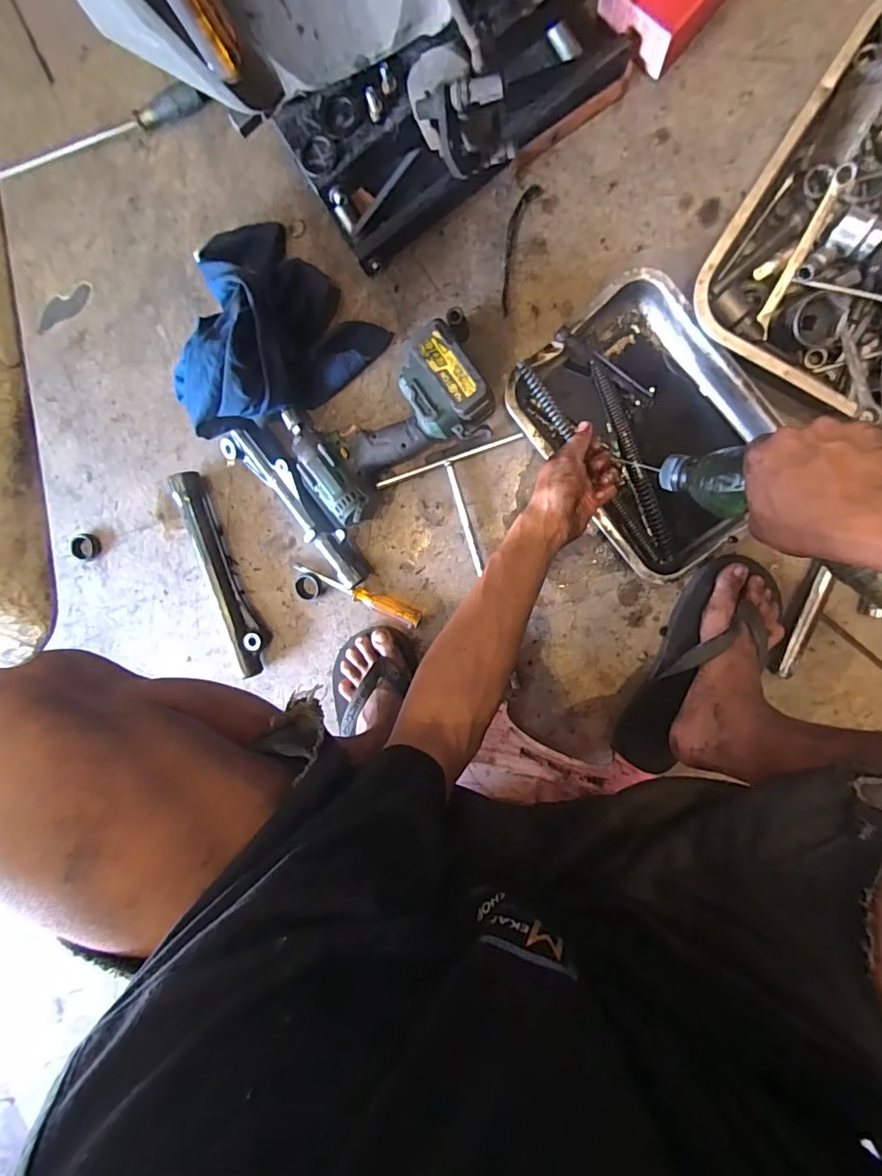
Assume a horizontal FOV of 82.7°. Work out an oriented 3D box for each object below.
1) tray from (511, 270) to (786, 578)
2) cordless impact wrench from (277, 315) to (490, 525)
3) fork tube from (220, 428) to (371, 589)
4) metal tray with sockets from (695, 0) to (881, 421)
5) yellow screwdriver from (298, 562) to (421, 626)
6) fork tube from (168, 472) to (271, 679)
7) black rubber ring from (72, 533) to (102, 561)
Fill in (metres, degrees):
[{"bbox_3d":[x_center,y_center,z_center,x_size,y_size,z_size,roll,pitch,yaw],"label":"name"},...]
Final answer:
[{"bbox_3d":[0.233,-0.173,0.570,0.210,0.051,0.297,-40,88,12],"label":"tray"},{"bbox_3d":[-0.066,-0.199,0.602,0.252,0.080,0.159,-32,90,12],"label":"cordless impact wrench"},{"bbox_3d":[-0.181,-0.109,0.649,0.062,0.055,0.251,-44,88,11],"label":"fork tube"},{"bbox_3d":[0.448,-0.360,0.508,0.270,0.075,0.354,33,101,5],"label":"metal tray with sockets"},{"bbox_3d":[-0.113,0.009,0.666,0.184,0.028,0.021,22,99,7],"label":"yellow screwdriver"},{"bbox_3d":[-0.298,-0.016,0.680,0.049,0.042,0.283,-19,92,11],"label":"fork tube"},{"bbox_3d":[-0.517,-0.059,0.732,0.040,0.017,0.038,1,96,10],"label":"black rubber ring"}]

